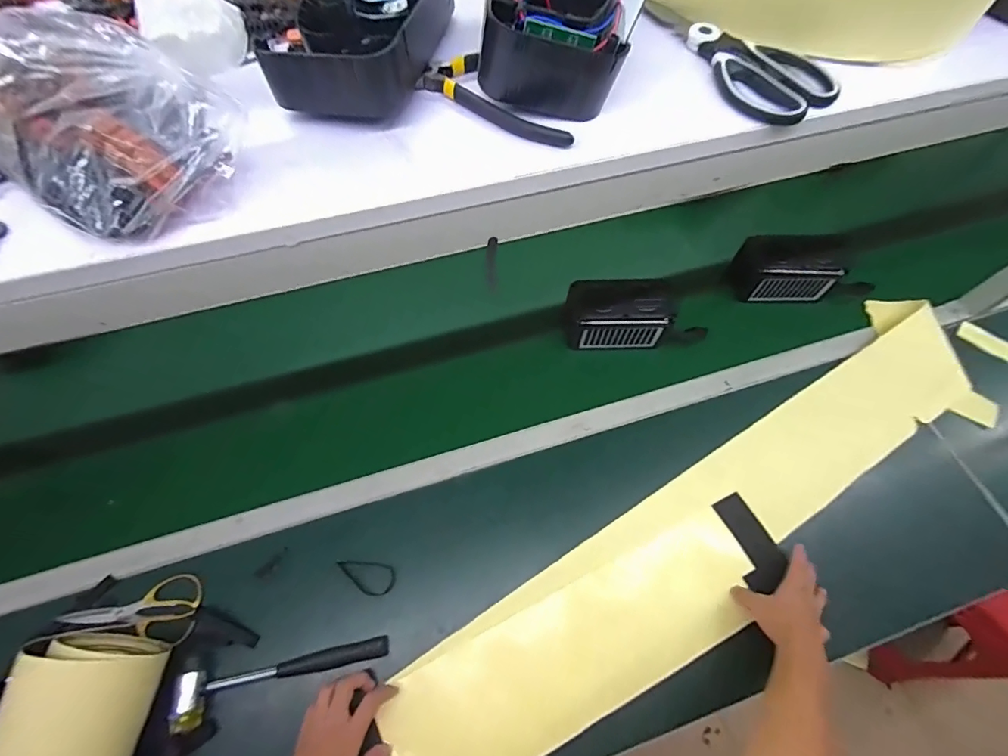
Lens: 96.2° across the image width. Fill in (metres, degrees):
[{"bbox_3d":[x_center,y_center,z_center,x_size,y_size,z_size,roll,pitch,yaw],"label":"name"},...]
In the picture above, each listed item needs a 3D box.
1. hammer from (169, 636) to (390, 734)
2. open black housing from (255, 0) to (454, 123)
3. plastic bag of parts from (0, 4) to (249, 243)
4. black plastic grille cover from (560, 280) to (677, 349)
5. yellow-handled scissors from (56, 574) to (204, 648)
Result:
[{"bbox_3d":[-0.283,0.384,0.581,0.265,0.029,0.065,-11,64,-7],"label":"hammer"},{"bbox_3d":[-0.096,-0.252,0.319,0.101,0.054,0.161,6,63,2],"label":"open black housing"},{"bbox_3d":[-0.226,-0.148,0.257,0.115,0.064,0.113,29,66,13],"label":"plastic bag of parts"},{"bbox_3d":[0.201,-0.113,0.801,0.171,0.113,0.088,0,63,-2],"label":"black plastic grille cover"},{"bbox_3d":[-0.504,0.308,0.626,0.171,0.021,0.082,10,63,4],"label":"yellow-handled scissors"}]

